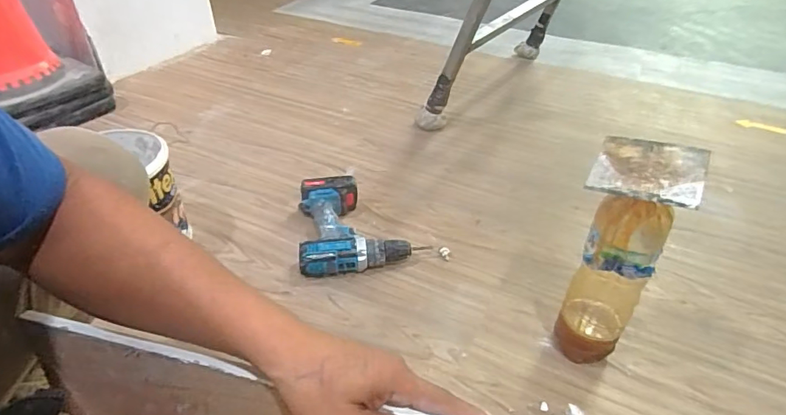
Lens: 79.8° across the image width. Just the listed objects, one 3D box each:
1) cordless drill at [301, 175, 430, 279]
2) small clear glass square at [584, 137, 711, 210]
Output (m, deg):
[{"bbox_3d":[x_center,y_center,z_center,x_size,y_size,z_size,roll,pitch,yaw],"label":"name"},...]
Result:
[{"bbox_3d":[-0.062,0.029,0.858,0.212,0.066,0.203,-4,41,-7],"label":"cordless drill"},{"bbox_3d":[0.280,-0.042,0.517,0.107,0.005,0.099,15,51,27],"label":"small clear glass square"}]

